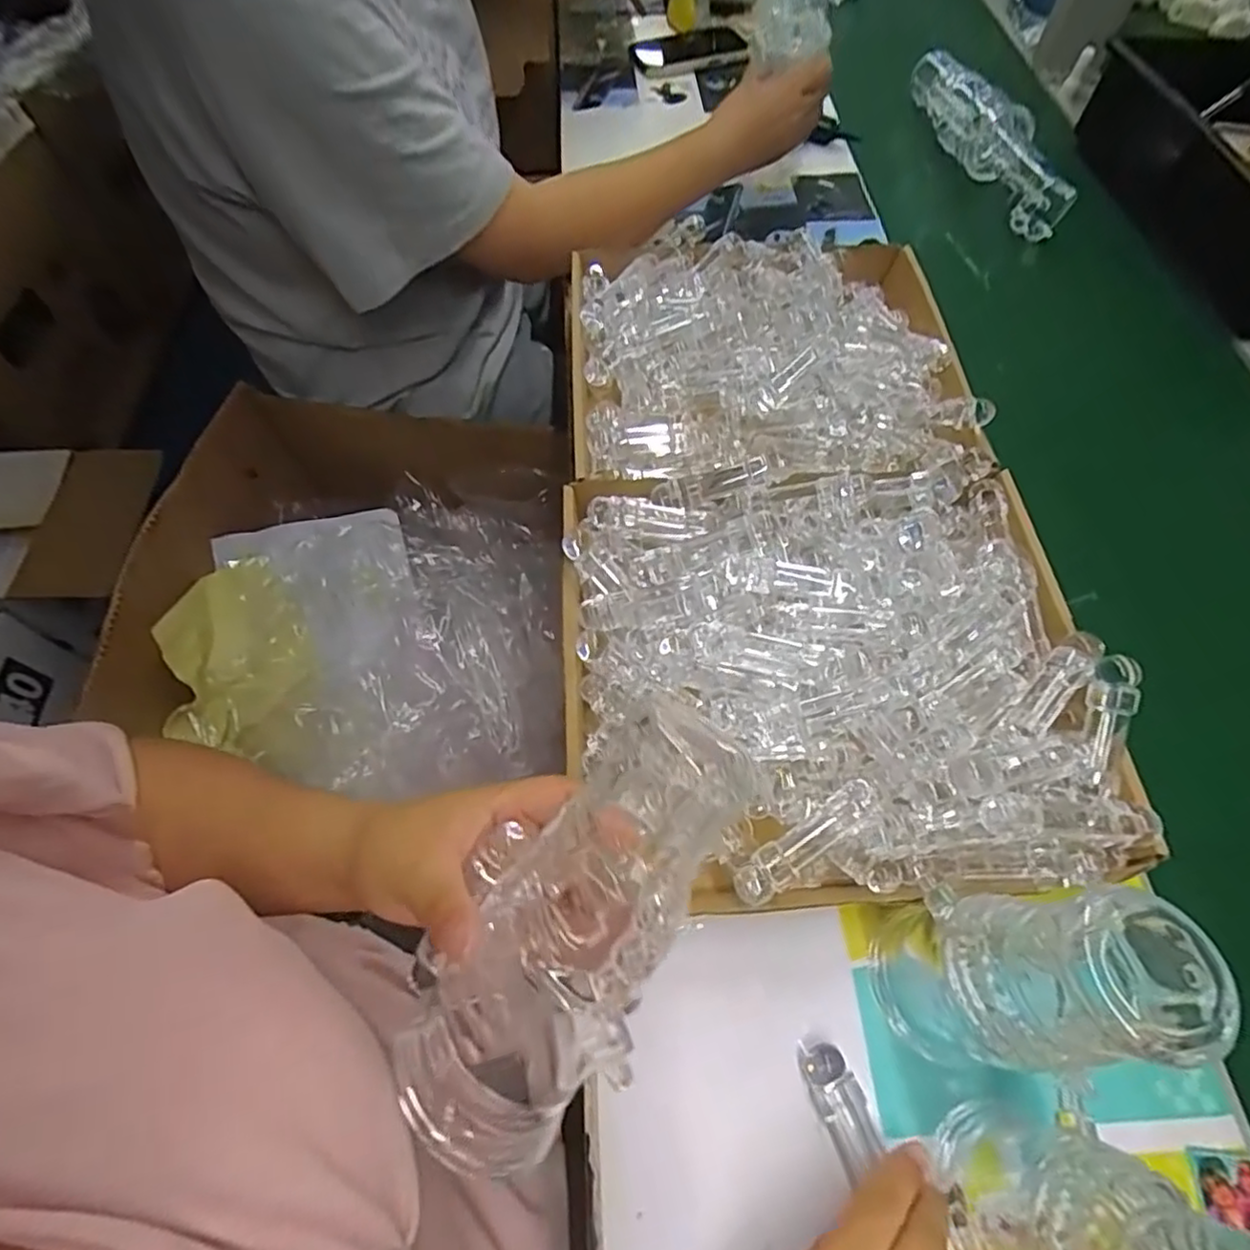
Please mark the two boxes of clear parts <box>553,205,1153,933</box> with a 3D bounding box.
[{"bbox_3d":[0.117,-0.096,0.471,0.308,0.074,0.532,-1,62,-1],"label":"two boxes of clear parts"}]

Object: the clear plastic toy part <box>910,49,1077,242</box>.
[{"bbox_3d":[0.408,-0.560,0.760,0.076,0.060,0.307,-11,63,-6],"label":"clear plastic toy part"}]

